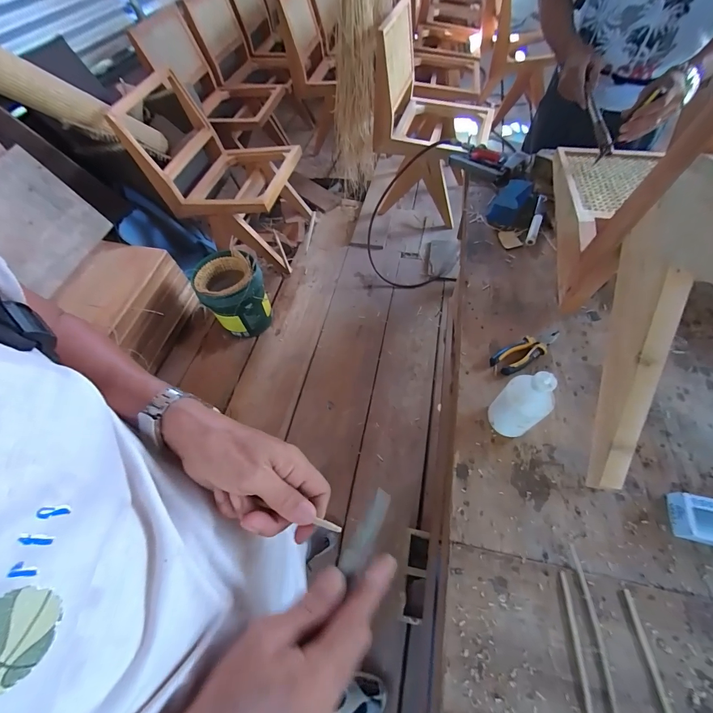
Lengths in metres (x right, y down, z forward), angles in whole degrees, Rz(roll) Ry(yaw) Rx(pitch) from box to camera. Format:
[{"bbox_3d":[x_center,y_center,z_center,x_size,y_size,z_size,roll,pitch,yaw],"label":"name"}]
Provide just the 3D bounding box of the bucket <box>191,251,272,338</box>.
[{"bbox_3d":[-0.565,-0.282,1.570,0.267,0.342,0.287,-1,58,2],"label":"bucket"}]

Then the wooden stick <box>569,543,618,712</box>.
[{"bbox_3d":[0.328,0.379,0.452,0.016,0.007,0.209,3,58,4],"label":"wooden stick"}]

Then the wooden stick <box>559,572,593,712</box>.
[{"bbox_3d":[0.300,0.389,0.453,0.010,0.006,0.155,4,58,5],"label":"wooden stick"}]

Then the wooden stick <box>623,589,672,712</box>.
[{"bbox_3d":[0.391,0.409,0.435,0.011,0.004,0.164,-2,58,2],"label":"wooden stick"}]

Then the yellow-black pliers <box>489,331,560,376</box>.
[{"bbox_3d":[0.351,-0.014,0.678,0.162,0.022,0.056,-28,61,-14],"label":"yellow-black pliers"}]

